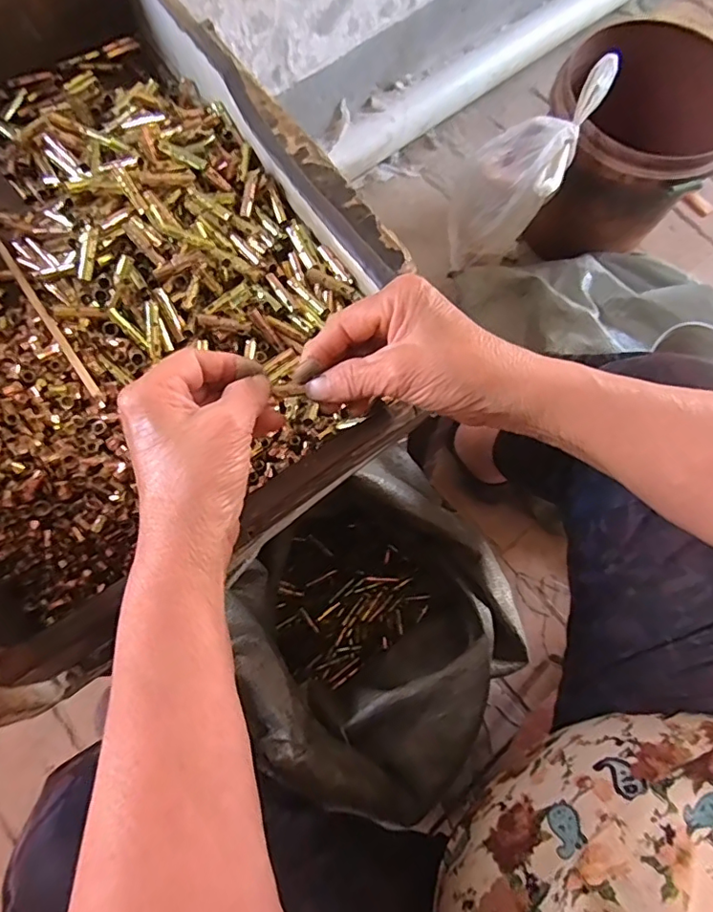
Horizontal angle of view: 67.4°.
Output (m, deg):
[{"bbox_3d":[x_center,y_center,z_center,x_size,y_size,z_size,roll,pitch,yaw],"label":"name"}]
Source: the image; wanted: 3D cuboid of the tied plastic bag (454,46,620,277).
[{"bbox_3d":[0.223,-0.374,0.754,0.097,0.344,0.126,-2,71,-24],"label":"tied plastic bag"}]

